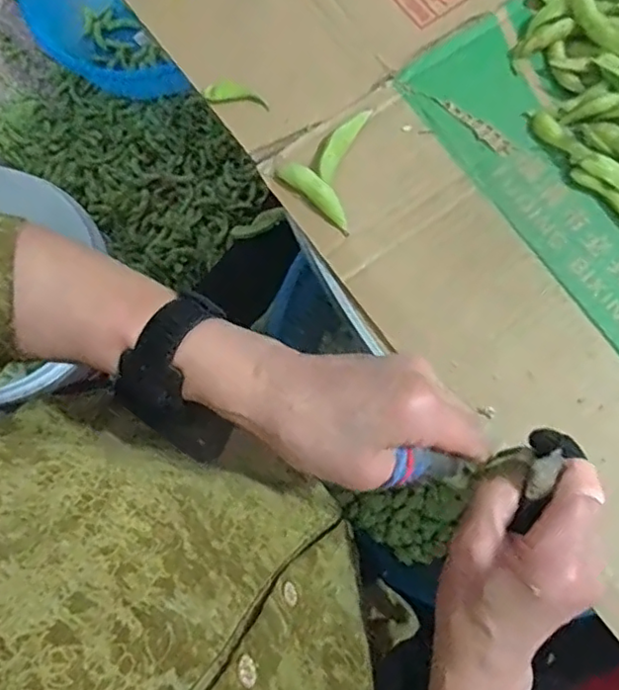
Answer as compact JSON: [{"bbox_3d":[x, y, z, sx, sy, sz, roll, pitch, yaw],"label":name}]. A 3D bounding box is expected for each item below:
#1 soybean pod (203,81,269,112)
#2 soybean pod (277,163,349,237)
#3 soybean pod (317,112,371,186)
[{"bbox_3d":[-0.049,-0.170,0.415,0.043,0.005,0.015,5,78,0],"label":"soybean pod"},{"bbox_3d":[0.006,-0.097,0.398,0.060,0.010,0.016,44,81,-5],"label":"soybean pod"},{"bbox_3d":[0.021,-0.135,0.409,0.015,0.009,0.058,28,80,5],"label":"soybean pod"}]

